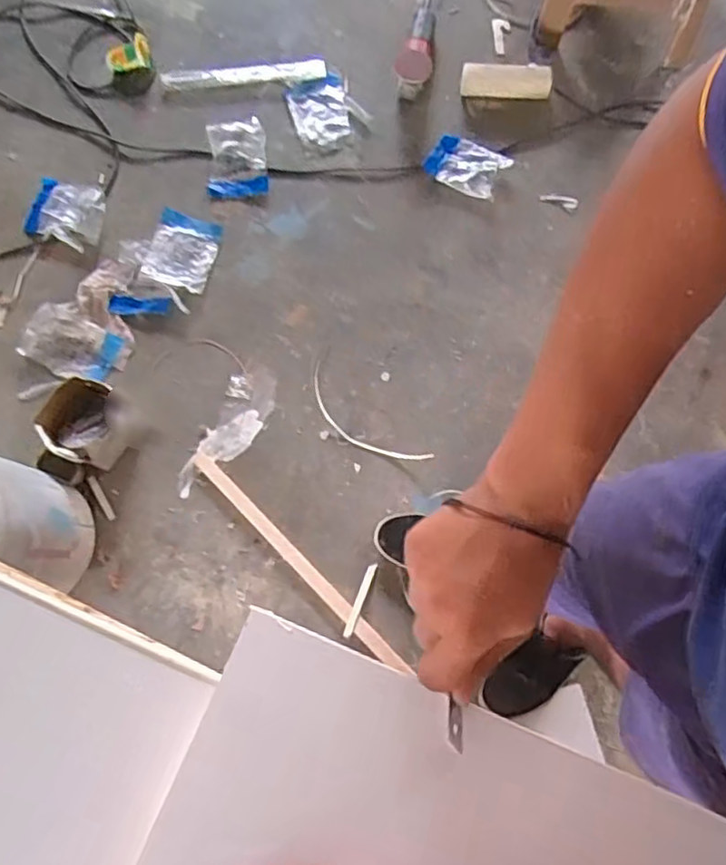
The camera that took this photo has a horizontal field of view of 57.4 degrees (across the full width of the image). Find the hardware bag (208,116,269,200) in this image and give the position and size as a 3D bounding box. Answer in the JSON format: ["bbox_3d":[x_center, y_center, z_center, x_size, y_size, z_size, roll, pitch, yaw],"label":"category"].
[{"bbox_3d":[-0.290,-0.635,1.523,0.134,0.028,0.180,-3,73,1],"label":"hardware bag"}]

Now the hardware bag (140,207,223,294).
[{"bbox_3d":[-0.397,-0.405,1.465,0.145,0.021,0.173,17,74,6],"label":"hardware bag"}]

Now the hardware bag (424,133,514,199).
[{"bbox_3d":[0.235,-0.605,1.500,0.170,0.035,0.114,27,76,9],"label":"hardware bag"}]

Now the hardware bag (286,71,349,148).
[{"bbox_3d":[-0.107,-0.759,1.560,0.135,0.019,0.181,-8,73,-1],"label":"hardware bag"}]

